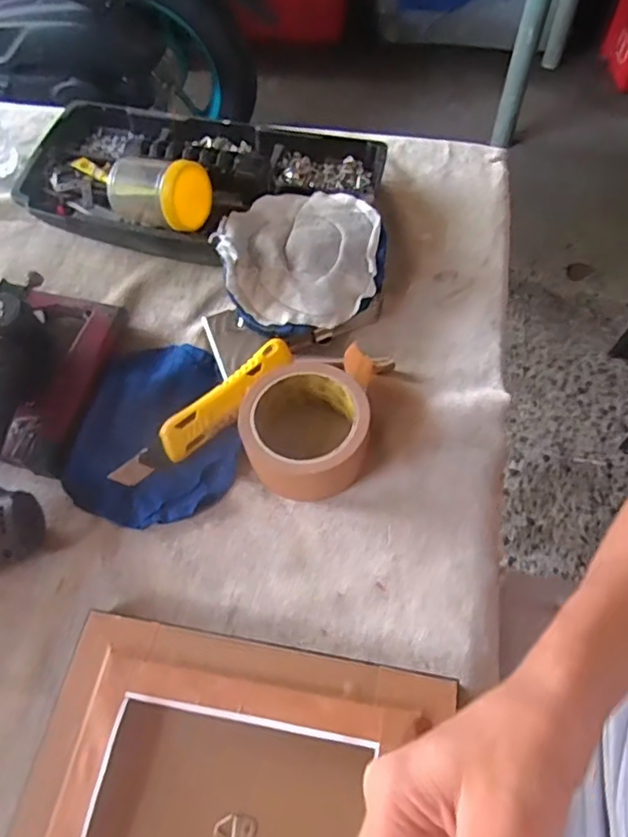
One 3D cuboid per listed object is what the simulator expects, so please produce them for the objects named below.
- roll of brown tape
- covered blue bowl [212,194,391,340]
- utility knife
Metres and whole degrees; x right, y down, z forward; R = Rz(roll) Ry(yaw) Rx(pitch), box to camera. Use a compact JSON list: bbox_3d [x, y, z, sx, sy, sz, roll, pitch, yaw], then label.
[{"bbox_3d":[-0.003,-0.004,0.461,0.102,0.052,0.125,5,59,2],"label":"roll of brown tape"},{"bbox_3d":[-0.011,-0.142,0.546,0.145,0.065,0.151,0,59,-1],"label":"covered blue bowl"},{"bbox_3d":[-0.086,-0.003,0.472,0.169,0.016,0.031,-41,67,-7],"label":"utility knife"}]

